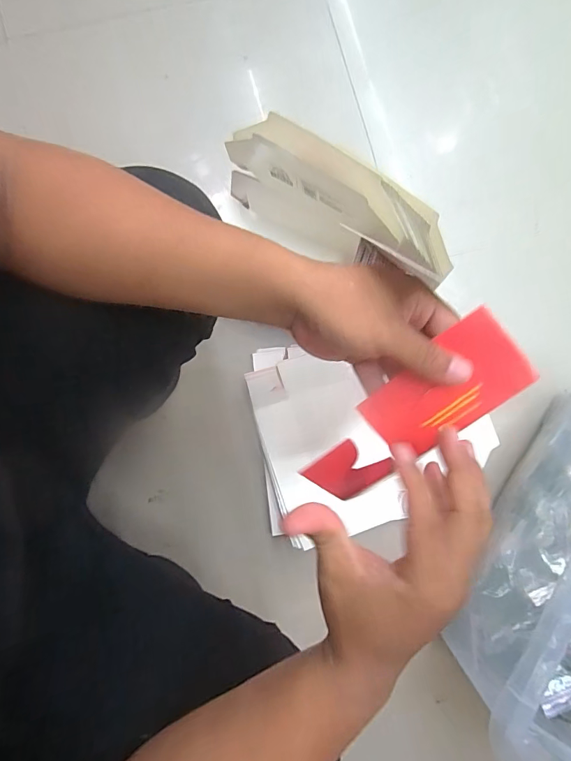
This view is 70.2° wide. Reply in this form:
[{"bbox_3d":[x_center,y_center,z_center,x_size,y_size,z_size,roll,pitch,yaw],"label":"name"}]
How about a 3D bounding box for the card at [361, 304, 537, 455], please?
[{"bbox_3d":[0.110,0.007,0.280,0.106,0.004,0.059,-44,84,19],"label":"card"}]

